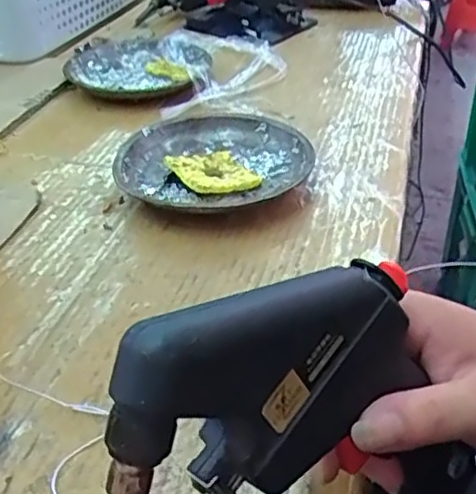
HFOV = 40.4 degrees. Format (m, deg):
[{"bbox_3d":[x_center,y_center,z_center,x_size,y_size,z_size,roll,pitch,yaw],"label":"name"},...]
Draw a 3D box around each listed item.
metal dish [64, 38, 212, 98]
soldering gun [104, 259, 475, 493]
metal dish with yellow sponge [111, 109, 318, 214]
[{"bbox_3d":[-0.103,-0.193,0.692,0.149,0.025,0.166,1,35,3],"label":"metal dish"},{"bbox_3d":[0.011,0.059,0.227,0.140,0.096,0.040,-13,12,-35],"label":"soldering gun"},{"bbox_3d":[-0.023,-0.067,0.512,0.144,0.032,0.123,-16,38,-21],"label":"metal dish with yellow sponge"}]

